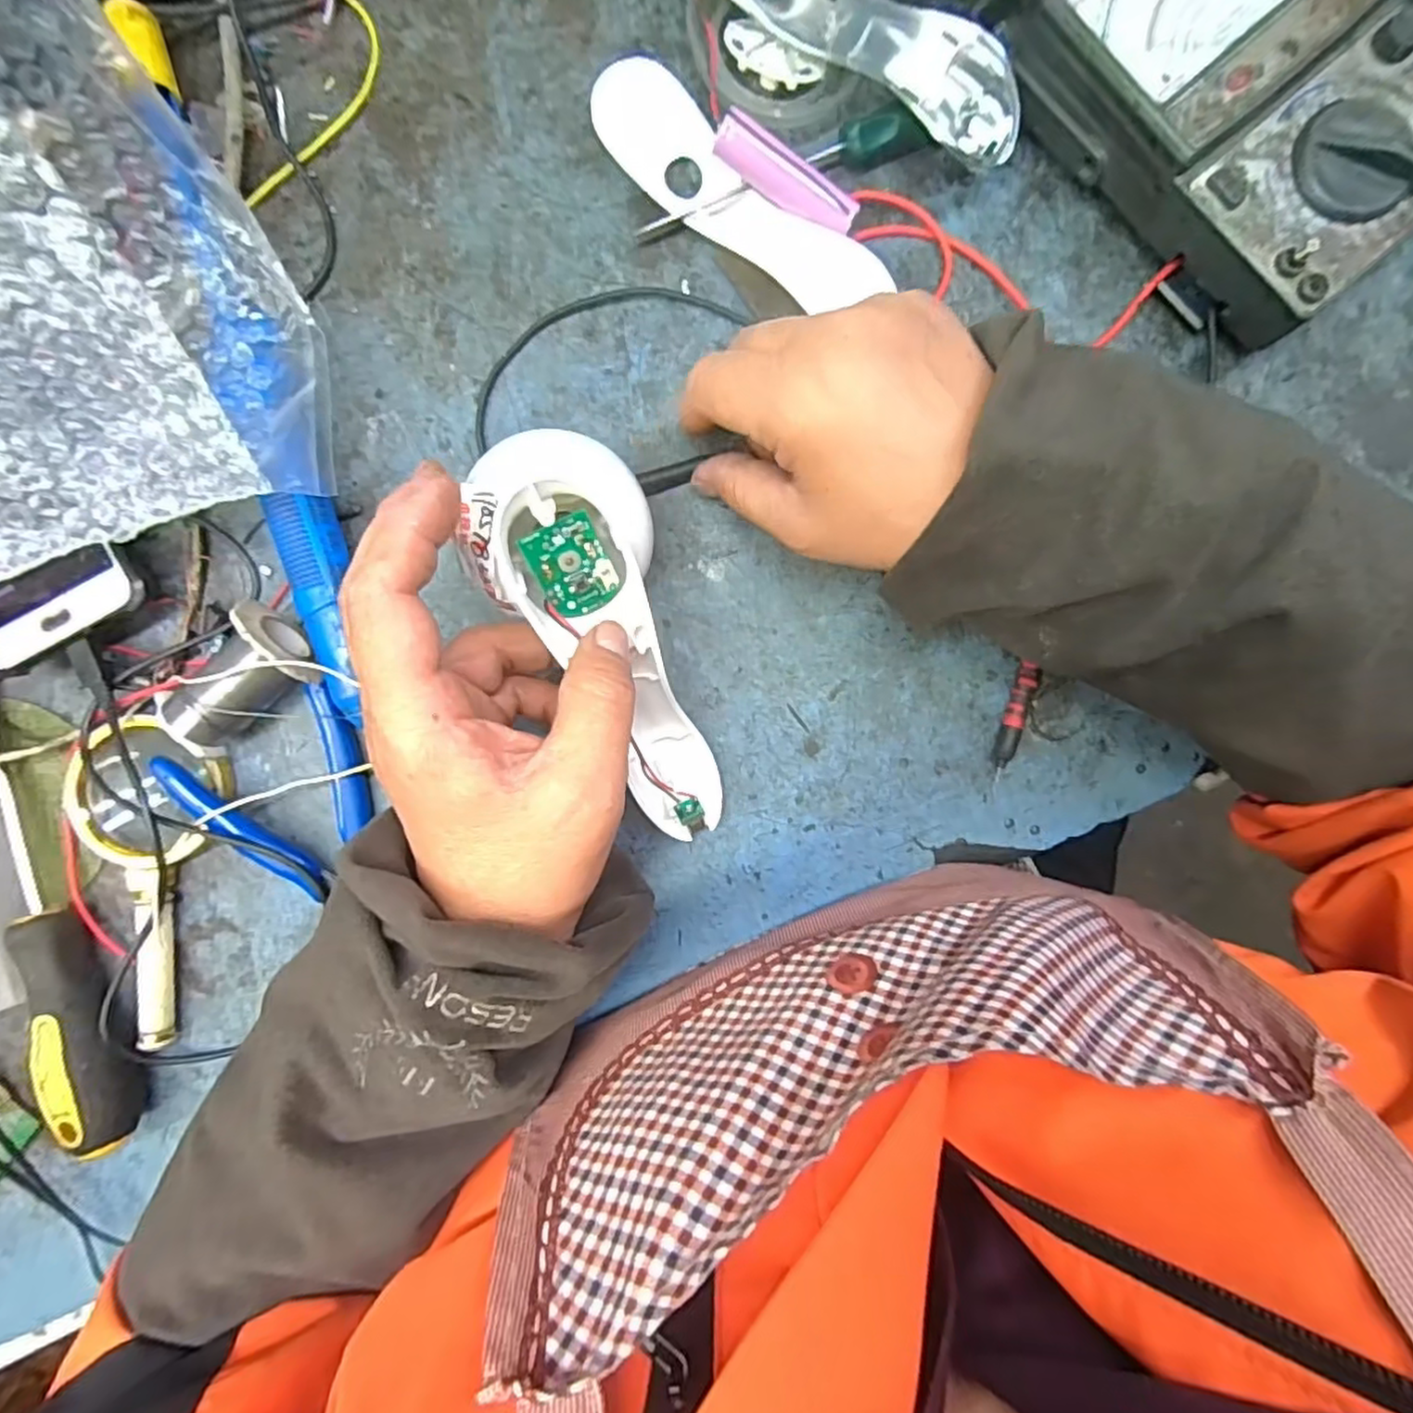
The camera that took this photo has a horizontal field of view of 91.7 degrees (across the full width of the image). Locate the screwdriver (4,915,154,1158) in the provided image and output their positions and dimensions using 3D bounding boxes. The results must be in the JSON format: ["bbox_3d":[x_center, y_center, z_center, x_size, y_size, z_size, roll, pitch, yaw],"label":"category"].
[{"bbox_3d":[-0.280,0.145,0.308,0.024,0.034,0.109,-20,92,1],"label":"screwdriver"}]

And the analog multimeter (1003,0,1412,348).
[{"bbox_3d":[0.218,-0.253,0.285,0.118,0.049,0.178,-39,91,1],"label":"analog multimeter"}]

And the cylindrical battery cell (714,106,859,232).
[{"bbox_3d":[0.035,-0.225,0.290,0.064,0.019,0.015,27,51,-13],"label":"cylindrical battery cell"}]

